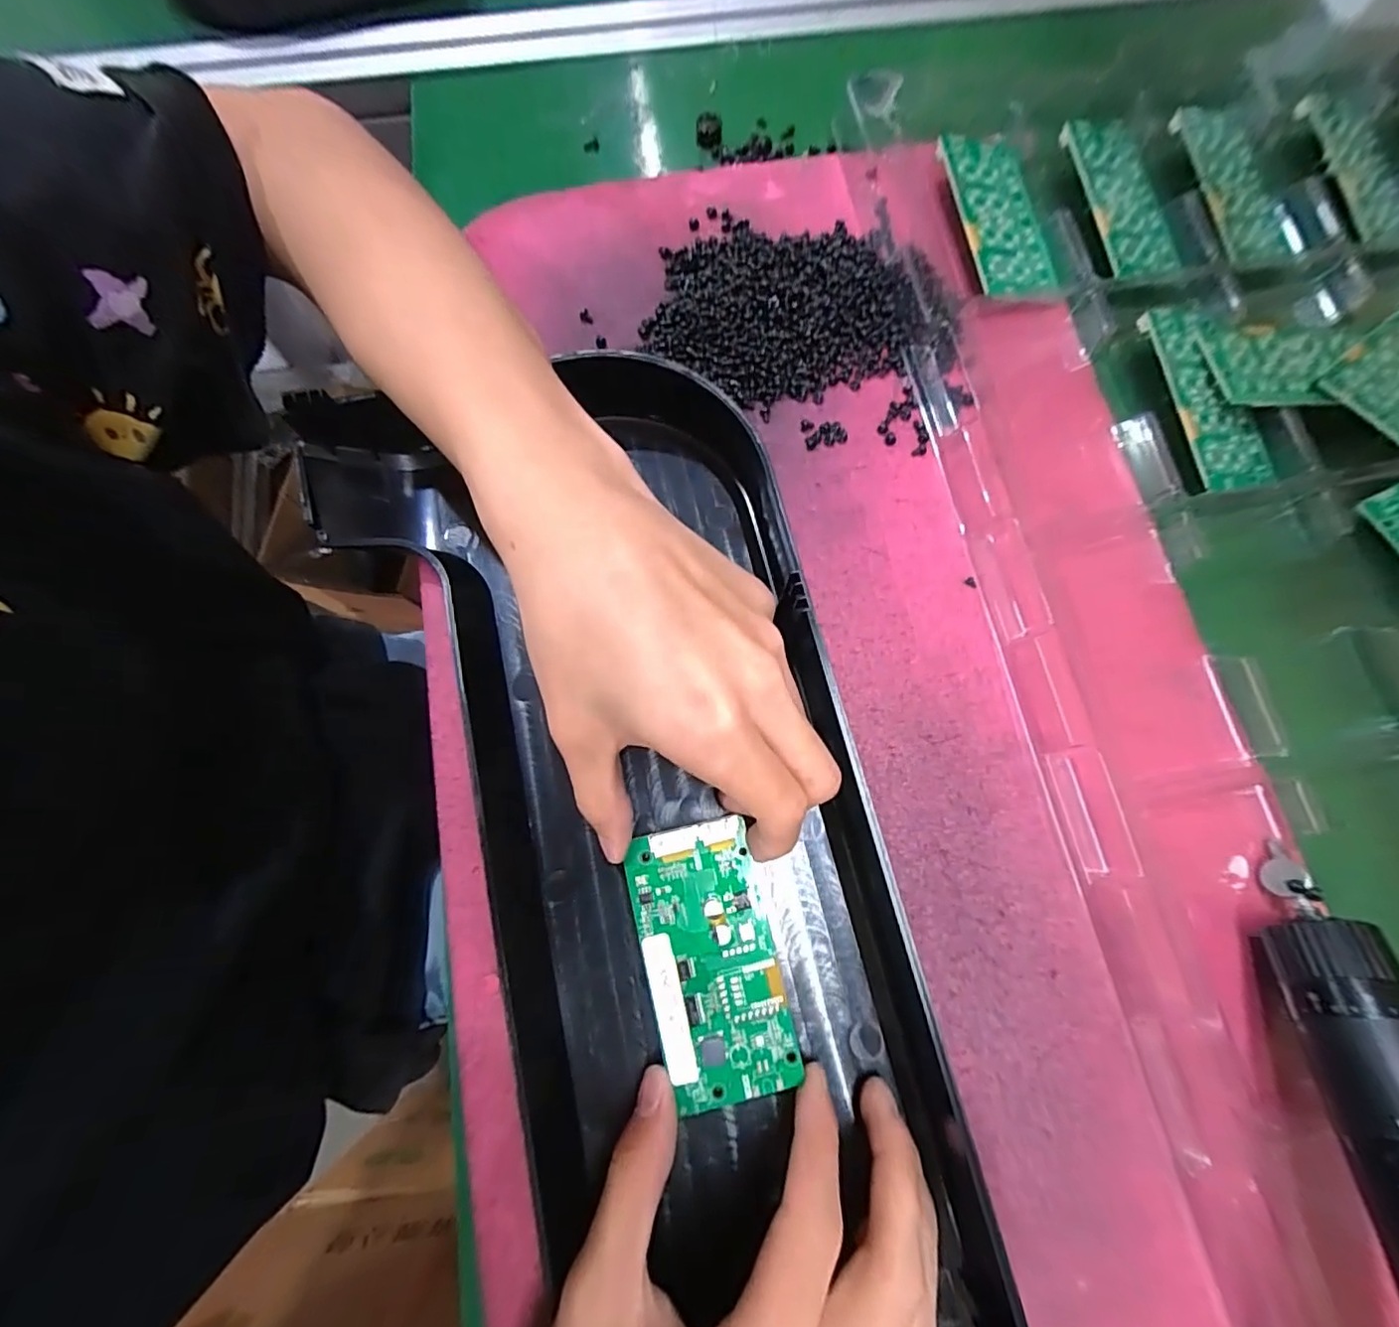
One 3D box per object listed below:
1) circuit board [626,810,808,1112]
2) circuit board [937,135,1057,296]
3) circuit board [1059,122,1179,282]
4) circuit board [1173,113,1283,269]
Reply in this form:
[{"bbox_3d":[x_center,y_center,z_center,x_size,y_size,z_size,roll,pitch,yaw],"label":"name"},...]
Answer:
[{"bbox_3d":[0.004,0.108,0.215,0.048,0.008,0.093,-12,77,-2],"label":"circuit board"},{"bbox_3d":[0.153,-0.229,0.302,0.050,0.005,0.092,-4,79,-16],"label":"circuit board"},{"bbox_3d":[0.219,-0.240,0.308,0.047,0.005,0.094,-7,81,-16],"label":"circuit board"},{"bbox_3d":[0.278,-0.252,0.309,0.043,0.009,0.093,-6,77,-1],"label":"circuit board"}]

